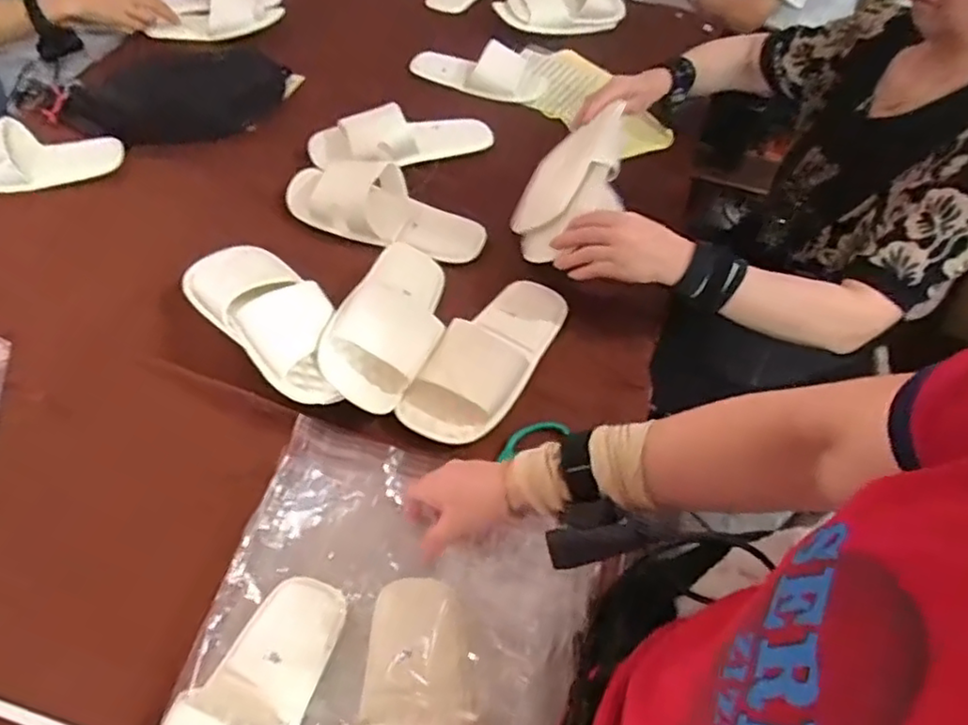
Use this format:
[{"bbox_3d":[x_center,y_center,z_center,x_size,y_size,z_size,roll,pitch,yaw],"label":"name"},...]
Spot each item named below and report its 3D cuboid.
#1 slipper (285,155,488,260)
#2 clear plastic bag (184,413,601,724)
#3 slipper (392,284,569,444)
[{"bbox_3d":[-0.124,-0.209,0.855,0.267,0.048,0.120,20,53,8],"label":"slipper"},{"bbox_3d":[-0.085,0.237,0.506,0.292,0.065,0.386,10,53,2],"label":"clear plastic bag"},{"bbox_3d":[0.015,-0.018,0.718,0.098,0.045,0.259,30,55,15],"label":"slipper"}]

